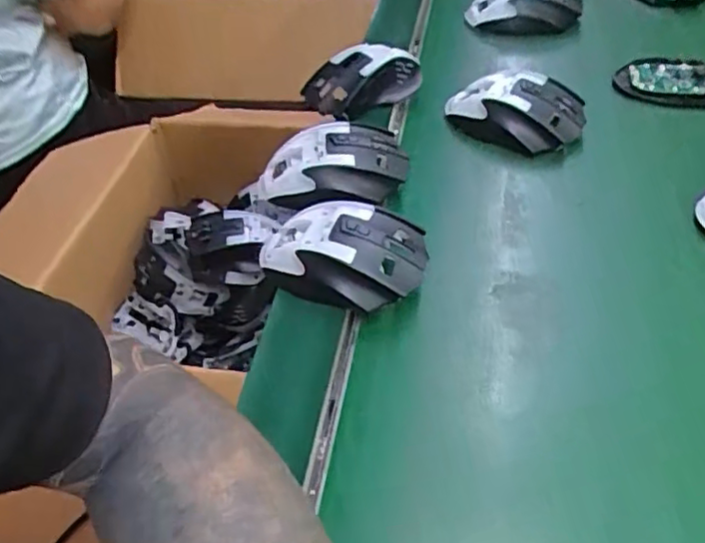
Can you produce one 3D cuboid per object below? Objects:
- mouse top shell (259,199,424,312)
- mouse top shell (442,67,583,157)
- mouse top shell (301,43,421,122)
[{"bbox_3d":[-0.008,-0.008,0.434,0.114,0.047,0.069,5,48,11],"label":"mouse top shell"},{"bbox_3d":[0.136,-0.137,0.545,0.118,0.036,0.070,9,49,14],"label":"mouse top shell"},{"bbox_3d":[0.009,-0.171,0.584,0.109,0.045,0.061,-22,49,-13],"label":"mouse top shell"}]

